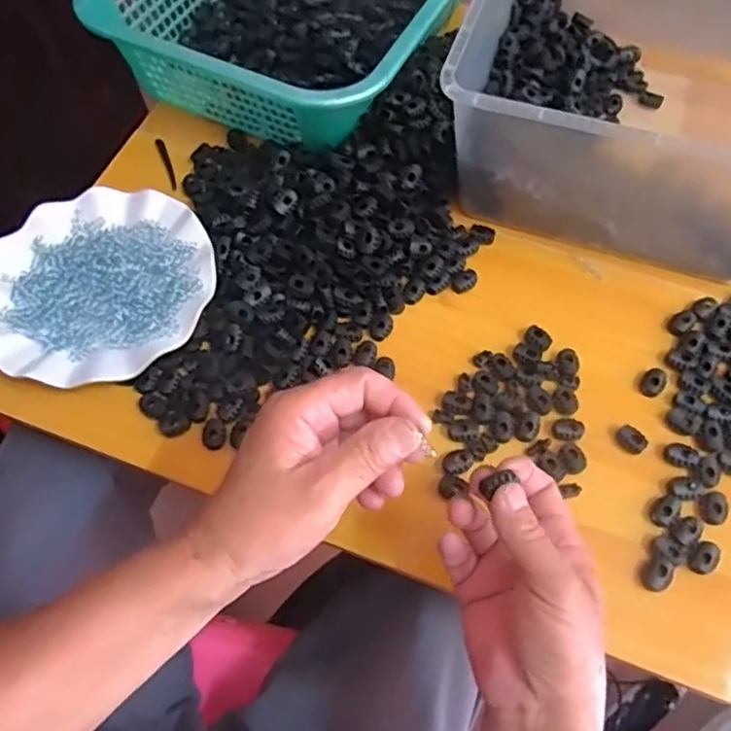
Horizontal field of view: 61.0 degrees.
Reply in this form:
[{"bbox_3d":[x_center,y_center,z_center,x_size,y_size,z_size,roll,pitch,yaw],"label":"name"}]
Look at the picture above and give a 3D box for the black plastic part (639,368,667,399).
[{"bbox_3d":[0.220,0.013,0.473,0.017,0.007,0.024,41,71,17],"label":"black plastic part"}]

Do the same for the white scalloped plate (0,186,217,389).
[{"bbox_3d":[-0.216,-0.068,0.505,0.179,0.014,0.178,0,64,0],"label":"white scalloped plate"}]

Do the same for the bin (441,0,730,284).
[{"bbox_3d":[0.234,-0.235,0.523,0.292,0.151,0.286,17,66,8],"label":"bin"}]

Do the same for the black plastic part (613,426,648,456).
[{"bbox_3d":[0.194,0.054,0.451,0.021,0.011,0.015,41,71,17],"label":"black plastic part"}]

